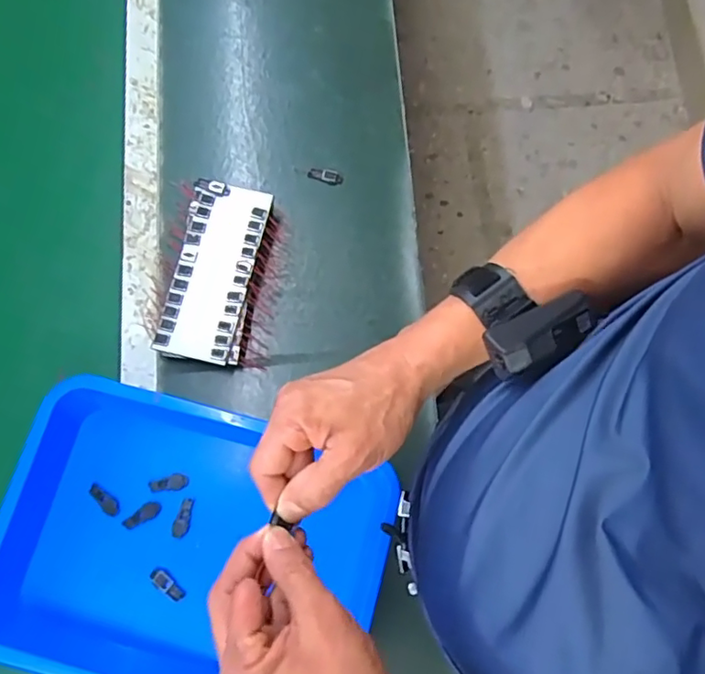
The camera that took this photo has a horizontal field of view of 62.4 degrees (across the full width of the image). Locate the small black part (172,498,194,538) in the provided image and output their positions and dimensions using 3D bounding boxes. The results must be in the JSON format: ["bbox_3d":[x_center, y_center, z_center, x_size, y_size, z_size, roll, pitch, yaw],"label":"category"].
[{"bbox_3d":[-0.170,0.184,0.589,0.016,0.004,0.038,18,77,3],"label":"small black part"}]

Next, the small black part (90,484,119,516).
[{"bbox_3d":[-0.251,0.165,0.590,0.014,0.004,0.038,-44,81,-10],"label":"small black part"}]

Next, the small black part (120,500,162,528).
[{"bbox_3d":[-0.213,0.180,0.586,0.039,0.004,0.017,-26,79,-7],"label":"small black part"}]

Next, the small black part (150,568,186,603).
[{"bbox_3d":[-0.182,0.244,0.572,0.016,0.004,0.038,-44,81,-10],"label":"small black part"}]

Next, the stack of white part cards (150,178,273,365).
[{"bbox_3d":[-0.149,-0.070,0.641,0.085,0.033,0.197,10,77,1],"label":"stack of white part cards"}]

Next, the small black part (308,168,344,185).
[{"bbox_3d":[-0.032,-0.190,0.686,0.042,0.004,0.017,18,77,3],"label":"small black part"}]

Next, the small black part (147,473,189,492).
[{"bbox_3d":[-0.188,0.150,0.593,0.038,0.005,0.016,-14,78,-4],"label":"small black part"}]

